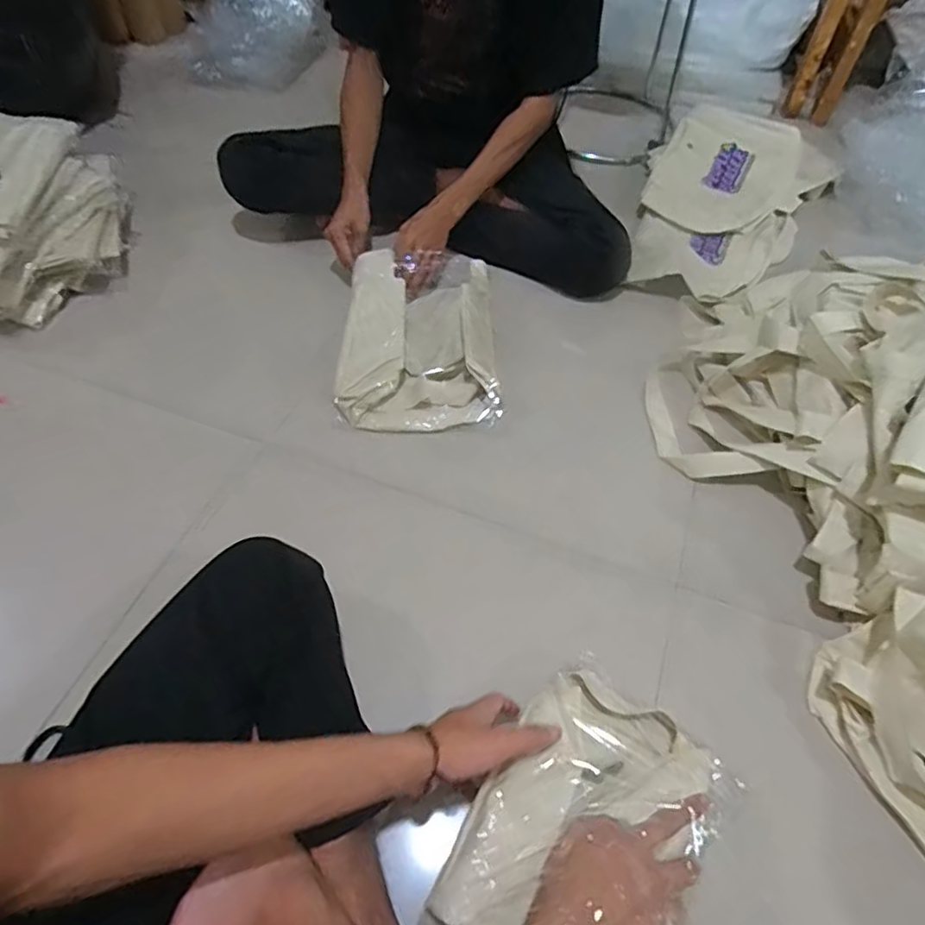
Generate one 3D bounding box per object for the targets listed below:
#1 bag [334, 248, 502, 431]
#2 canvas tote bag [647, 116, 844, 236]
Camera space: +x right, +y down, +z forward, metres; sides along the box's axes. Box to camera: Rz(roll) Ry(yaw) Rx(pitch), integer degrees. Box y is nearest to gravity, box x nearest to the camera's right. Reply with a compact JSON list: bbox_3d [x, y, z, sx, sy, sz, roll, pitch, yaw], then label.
[{"bbox_3d":[-0.069,-0.185,0.913,0.228,0.104,0.281,-2,54,-4],"label":"bag"},{"bbox_3d":[0.555,-0.571,1.201,0.328,0.090,0.304,21,56,12],"label":"canvas tote bag"}]

